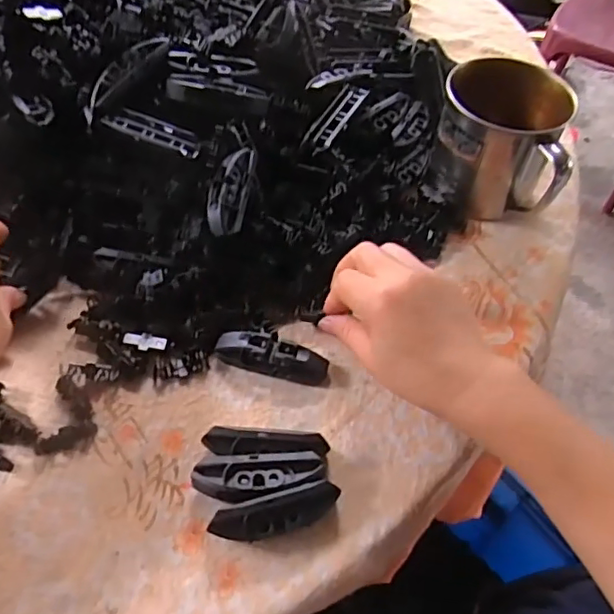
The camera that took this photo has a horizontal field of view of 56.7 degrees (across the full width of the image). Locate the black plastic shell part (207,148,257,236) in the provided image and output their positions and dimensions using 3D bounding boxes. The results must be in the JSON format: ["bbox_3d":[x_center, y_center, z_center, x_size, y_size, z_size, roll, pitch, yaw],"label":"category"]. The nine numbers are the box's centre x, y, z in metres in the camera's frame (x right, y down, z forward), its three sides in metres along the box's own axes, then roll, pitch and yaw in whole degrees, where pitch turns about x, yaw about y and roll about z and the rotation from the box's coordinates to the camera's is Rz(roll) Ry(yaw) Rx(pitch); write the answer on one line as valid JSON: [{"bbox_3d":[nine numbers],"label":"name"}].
[{"bbox_3d":[-0.051,-0.081,0.385,0.026,0.013,0.067,11,68,5],"label":"black plastic shell part"}]

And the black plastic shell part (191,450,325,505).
[{"bbox_3d":[-0.026,0.096,0.315,0.071,0.023,0.024,-1,55,-3],"label":"black plastic shell part"}]

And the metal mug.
[{"bbox_3d":[0.145,-0.121,0.434,0.094,0.090,0.078,19,56,11],"label":"metal mug"}]

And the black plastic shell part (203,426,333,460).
[{"bbox_3d":[-0.023,0.081,0.326,0.068,0.022,0.015,3,55,0],"label":"black plastic shell part"}]

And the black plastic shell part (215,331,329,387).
[{"bbox_3d":[-0.022,0.032,0.365,0.070,0.016,0.021,14,55,7],"label":"black plastic shell part"}]

